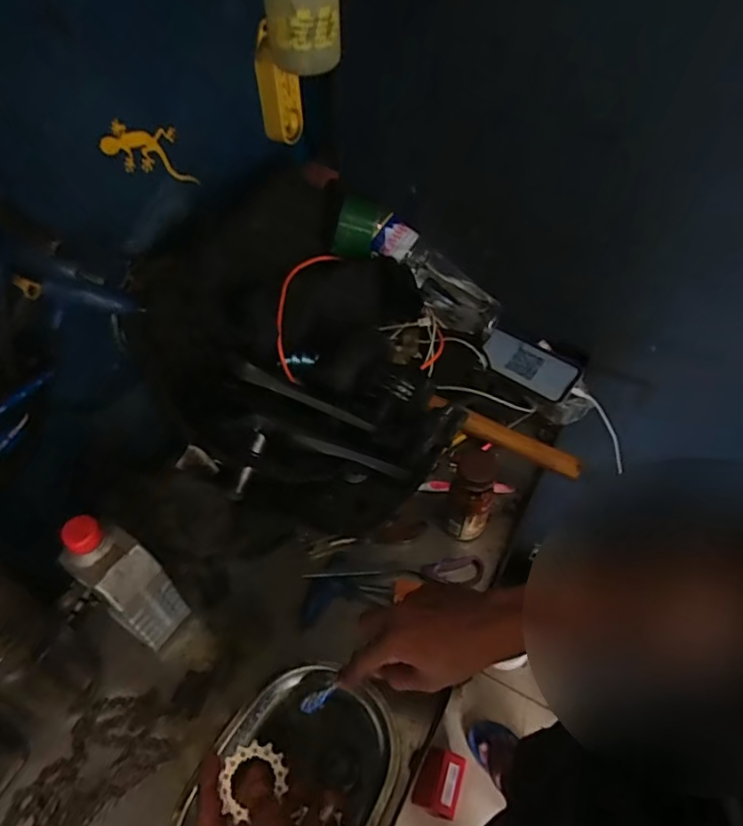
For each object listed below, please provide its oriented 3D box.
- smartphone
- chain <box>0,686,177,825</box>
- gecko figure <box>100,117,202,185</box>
[{"bbox_3d":[0.226,-0.073,0.789,0.136,0.018,0.081,31,57,23],"label":"smartphone"},{"bbox_3d":[-0.266,0.337,0.519,0.152,0.012,0.086,-37,59,-26],"label":"chain"},{"bbox_3d":[-0.208,-0.252,0.528,0.011,0.046,0.107,27,18,21],"label":"gecko figure"}]

